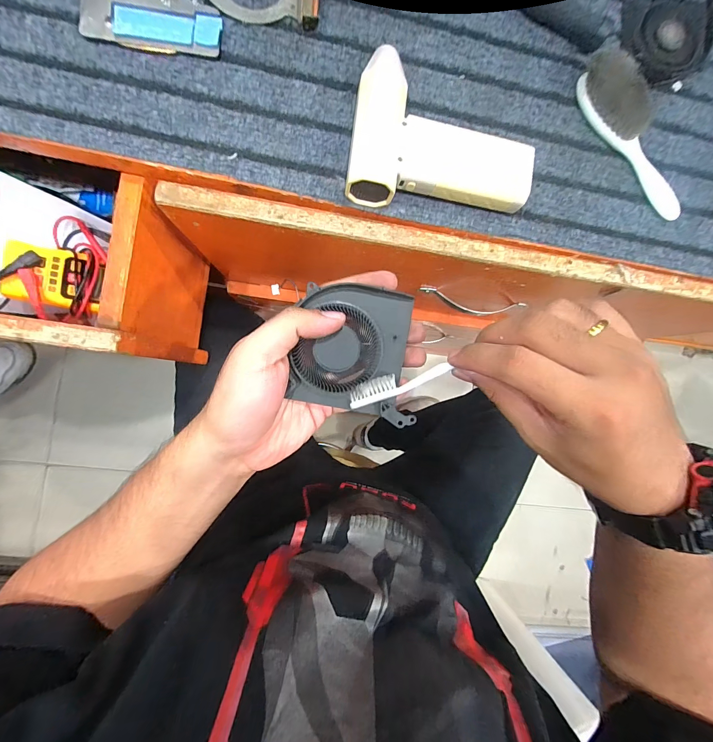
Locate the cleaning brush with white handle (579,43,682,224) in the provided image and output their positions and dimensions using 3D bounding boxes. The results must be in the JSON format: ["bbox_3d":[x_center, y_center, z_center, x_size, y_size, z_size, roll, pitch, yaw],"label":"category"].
[{"bbox_3d":[0.240,-0.197,0.277,0.033,0.028,0.145,-39,95,-5],"label":"cleaning brush with white handle"}]

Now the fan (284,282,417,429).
[{"bbox_3d":[0.001,-0.013,0.221,0.080,0.011,0.085,9,90,-7],"label":"fan"}]

